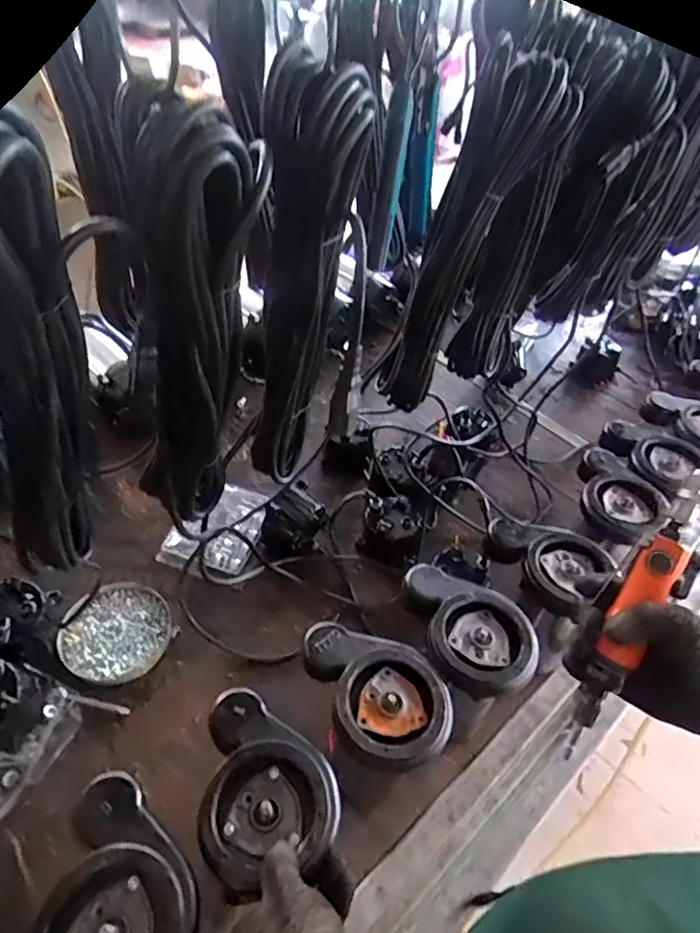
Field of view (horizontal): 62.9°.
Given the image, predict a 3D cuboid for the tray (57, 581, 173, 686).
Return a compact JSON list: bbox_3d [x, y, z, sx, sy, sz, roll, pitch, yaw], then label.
[{"bbox_3d":[-0.318,0.222,0.786,0.138,0.014,0.147,3,45,-3],"label":"tray"}]

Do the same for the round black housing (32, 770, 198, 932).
[{"bbox_3d":[-0.191,0.340,0.455,0.108,0.034,0.159,-29,55,-30],"label":"round black housing"}]

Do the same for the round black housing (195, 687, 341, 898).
[{"bbox_3d":[-0.090,0.288,0.516,0.153,0.032,0.118,36,52,26],"label":"round black housing"}]

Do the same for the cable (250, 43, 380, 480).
[{"bbox_3d":[-0.038,-0.112,0.441,0.082,0.326,0.042,2,45,-5],"label":"cable"}]

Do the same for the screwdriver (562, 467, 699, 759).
[{"bbox_3d":[0.250,0.129,0.495,0.044,0.266,0.036,25,5,18],"label":"screwdriver"}]

